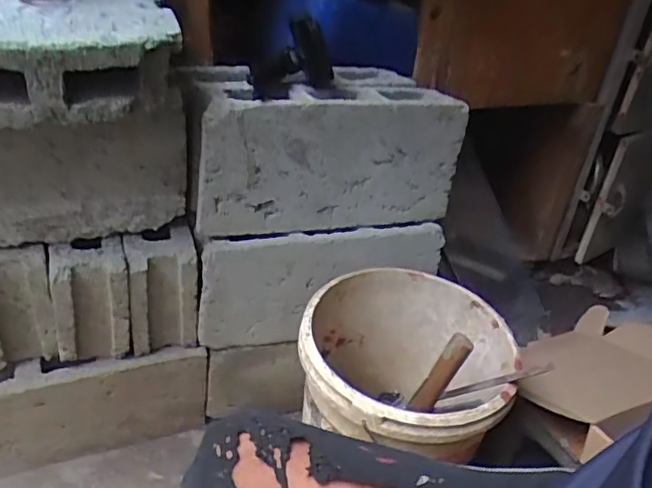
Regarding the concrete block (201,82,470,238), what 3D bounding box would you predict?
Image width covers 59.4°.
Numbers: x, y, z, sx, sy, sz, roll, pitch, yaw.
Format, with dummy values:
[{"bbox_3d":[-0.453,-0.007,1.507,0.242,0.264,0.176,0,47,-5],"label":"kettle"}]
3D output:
[{"bbox_3d":[0.005,-0.139,0.878,0.415,0.203,0.113,-9,37,-25],"label":"concrete block"}]

